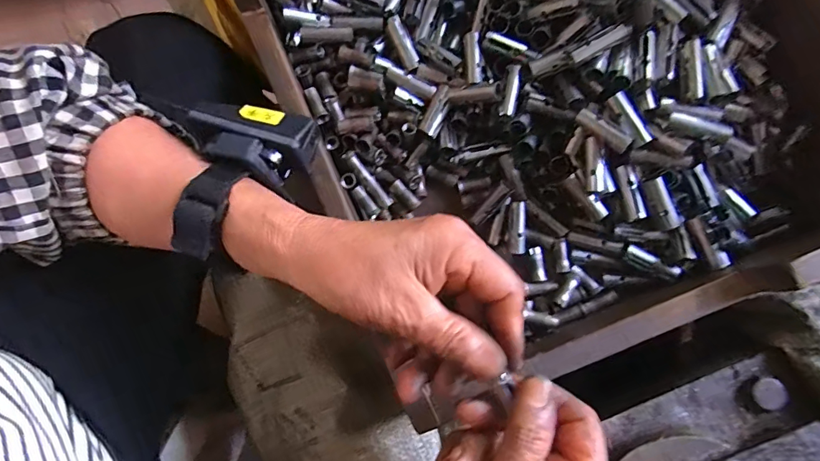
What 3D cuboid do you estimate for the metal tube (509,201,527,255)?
[{"bbox_3d":[0.077,-0.001,0.331,0.011,0.015,0.036,5,78,2],"label":"metal tube"}]

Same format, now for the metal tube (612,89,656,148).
[{"bbox_3d":[0.141,-0.071,0.296,0.013,0.011,0.037,-32,92,-5],"label":"metal tube"}]

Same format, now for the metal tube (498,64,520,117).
[{"bbox_3d":[0.068,-0.095,0.313,0.011,0.007,0.036,12,78,4],"label":"metal tube"}]

